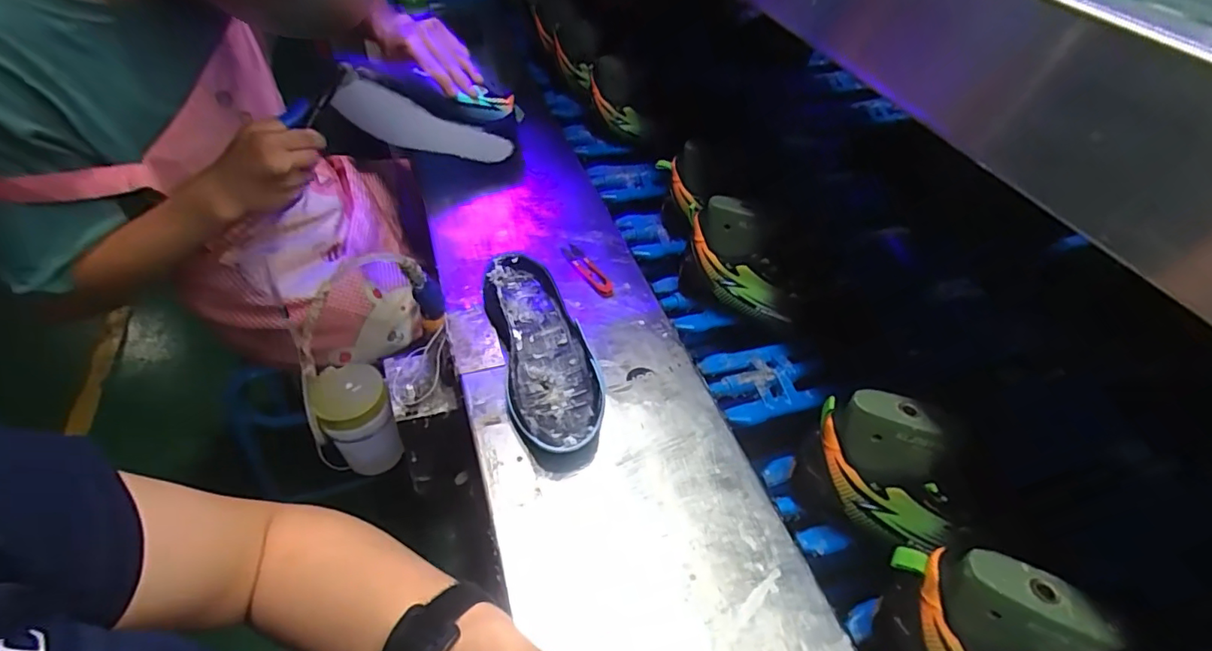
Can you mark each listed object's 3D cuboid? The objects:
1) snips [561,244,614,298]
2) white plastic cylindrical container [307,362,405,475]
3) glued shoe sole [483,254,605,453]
[{"bbox_3d":[-0.021,-0.068,0.661,0.025,0.005,0.099,-27,55,-26],"label":"snips"},{"bbox_3d":[-0.272,0.112,0.608,0.068,0.142,0.062,4,48,-4],"label":"white plastic cylindrical container"},{"bbox_3d":[-0.063,0.022,0.542,0.087,0.052,0.227,-11,50,-15],"label":"glued shoe sole"}]

